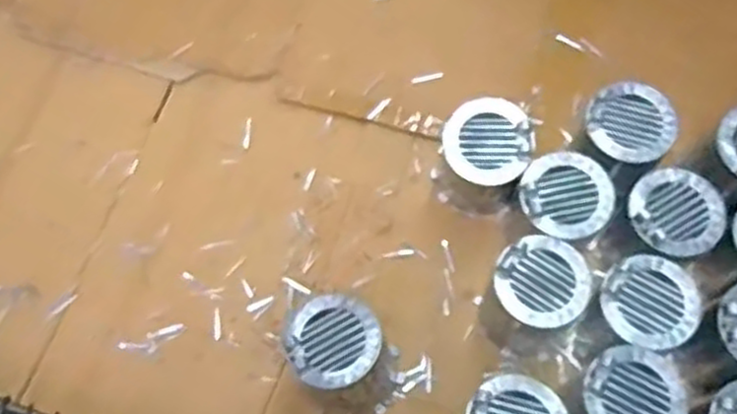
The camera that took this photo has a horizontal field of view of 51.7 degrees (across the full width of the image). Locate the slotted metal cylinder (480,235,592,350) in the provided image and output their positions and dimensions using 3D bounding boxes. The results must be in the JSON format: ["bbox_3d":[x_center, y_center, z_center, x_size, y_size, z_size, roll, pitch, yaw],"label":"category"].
[{"bbox_3d":[0.162,0.086,0.743,0.080,0.114,0.085,0,71,1],"label":"slotted metal cylinder"}]

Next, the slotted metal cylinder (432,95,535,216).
[{"bbox_3d":[0.116,-0.047,0.790,0.088,0.119,0.081,0,71,1],"label":"slotted metal cylinder"}]

